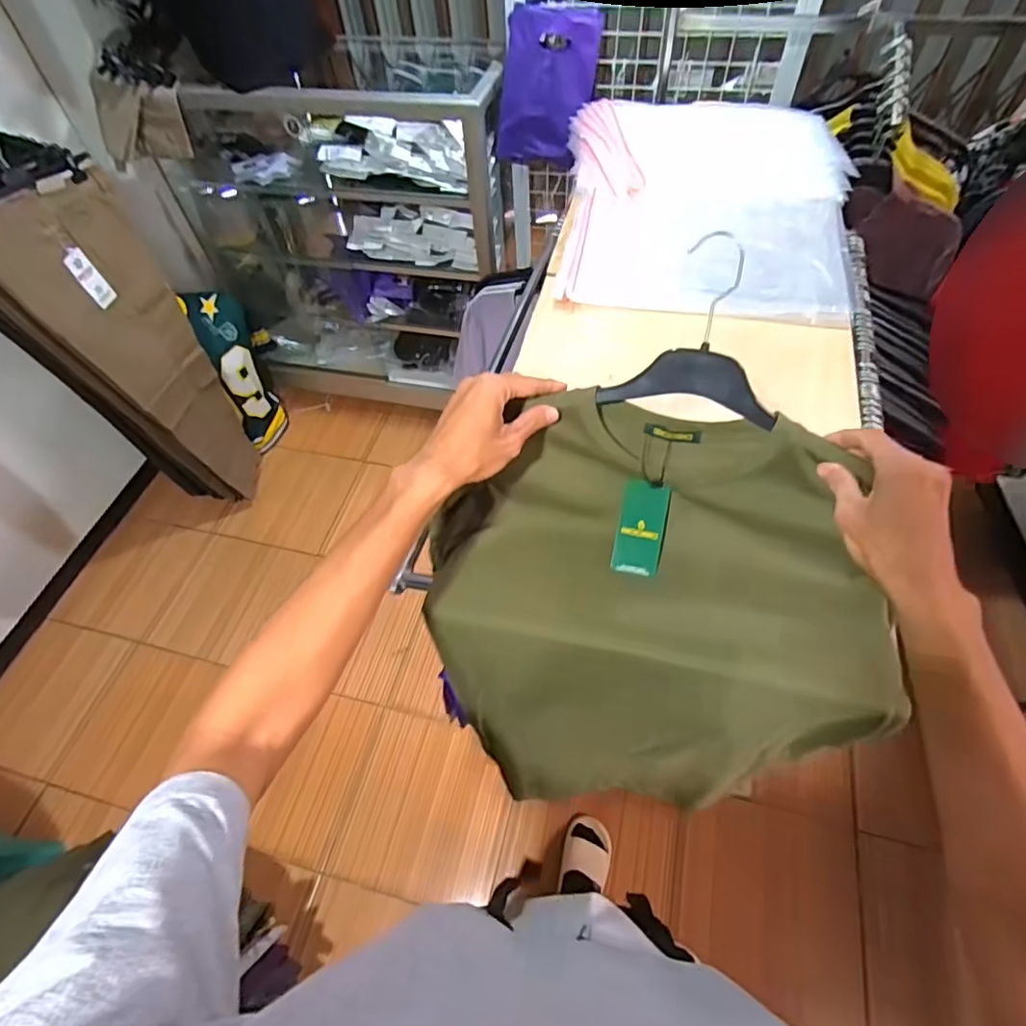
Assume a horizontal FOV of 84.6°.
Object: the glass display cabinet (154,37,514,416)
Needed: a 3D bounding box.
[{"bbox_3d":[-0.456,-0.824,1.755,0.947,0.886,0.441,9,58,11],"label":"glass display cabinet"}]

